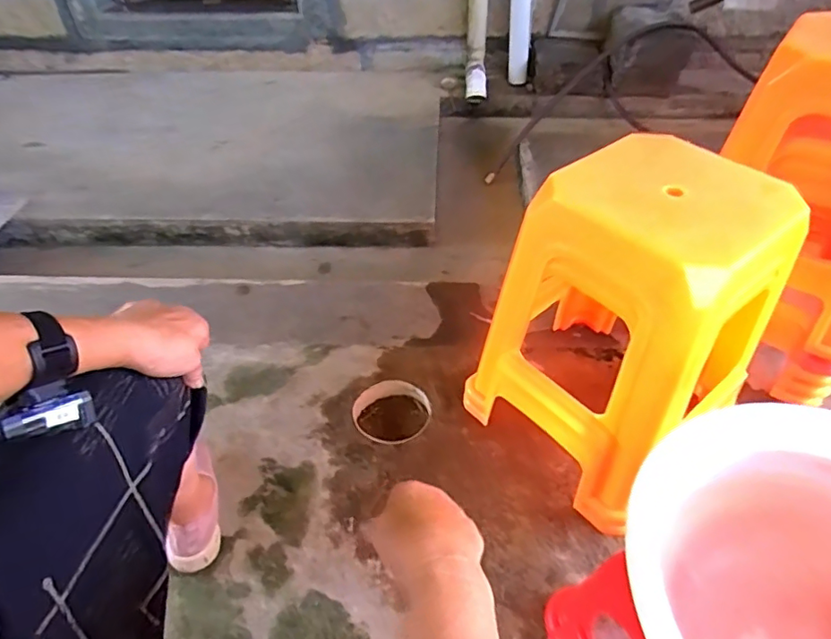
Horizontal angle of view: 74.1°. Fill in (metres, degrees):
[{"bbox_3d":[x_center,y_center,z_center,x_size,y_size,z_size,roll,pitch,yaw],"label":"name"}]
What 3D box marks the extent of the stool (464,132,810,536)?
[{"bbox_3d":[0.325,0.001,0.901,0.322,0.466,0.340,-31,52,-26],"label":"stool"}]

